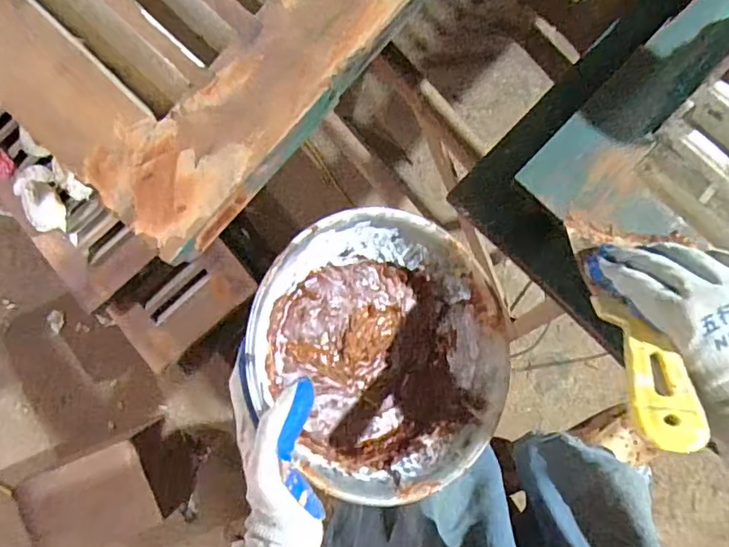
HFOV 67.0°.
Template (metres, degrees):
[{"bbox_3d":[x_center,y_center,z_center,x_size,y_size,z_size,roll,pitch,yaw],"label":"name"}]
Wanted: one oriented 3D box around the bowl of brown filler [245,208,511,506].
[{"bbox_3d":[0.006,0.061,0.442,0.212,0.085,0.212,5,78,-24],"label":"bowl of brown filler"}]

